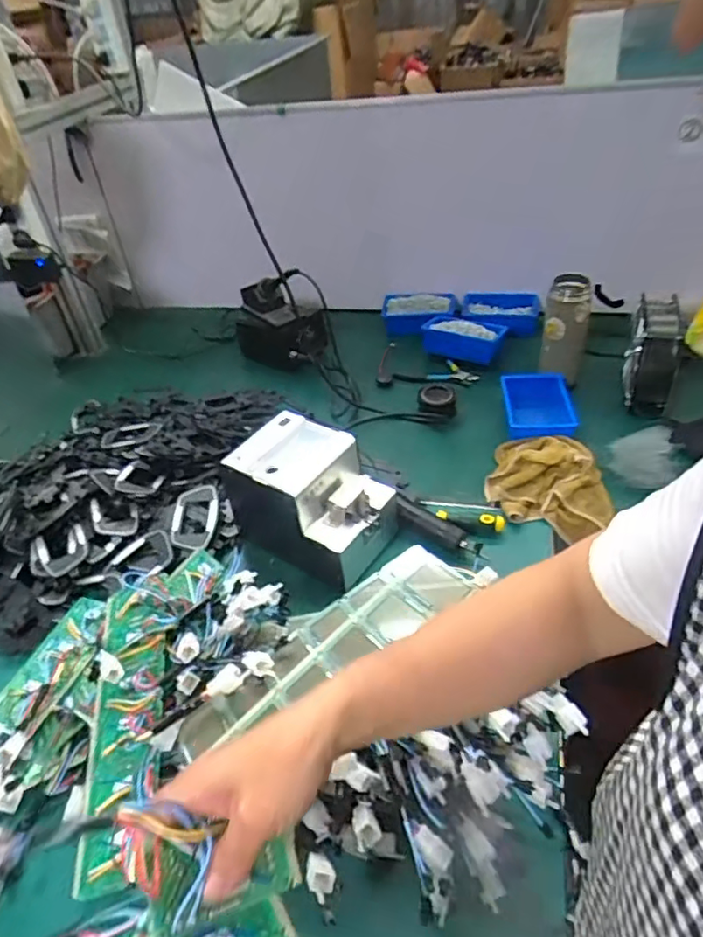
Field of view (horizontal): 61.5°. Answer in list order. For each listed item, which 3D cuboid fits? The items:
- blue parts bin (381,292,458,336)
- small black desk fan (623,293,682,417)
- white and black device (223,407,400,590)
[{"bbox_3d":[0.138,-0.321,1.226,0.158,0.054,0.100,4,42,13],"label":"blue parts bin"},{"bbox_3d":[0.486,-0.191,0.959,0.068,0.142,0.125,8,43,17],"label":"small black desk fan"},{"bbox_3d":[-0.049,0.041,0.753,0.194,0.143,0.132,18,47,26],"label":"white and black device"}]

